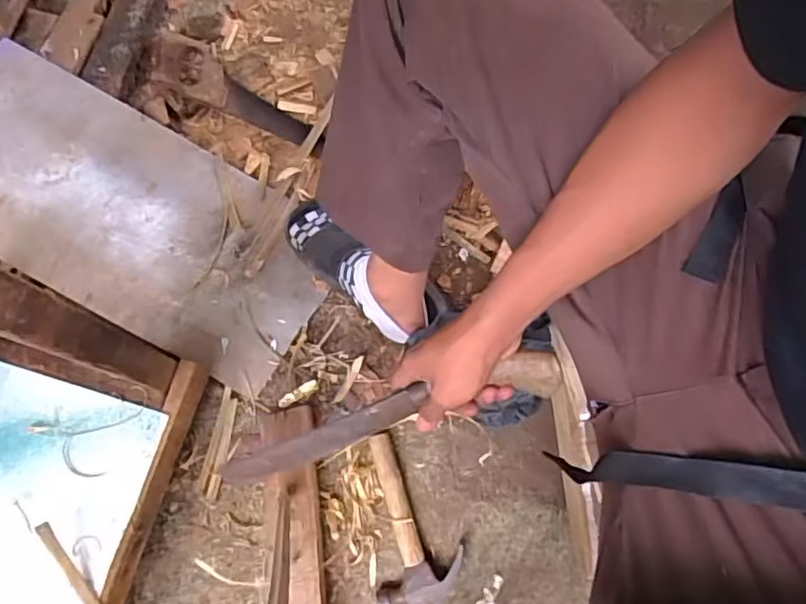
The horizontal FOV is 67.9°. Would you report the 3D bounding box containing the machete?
[{"bbox_3d":[-0.023,0.116,0.570,0.354,0.028,0.038,-22,74,18],"label":"machete"}]

